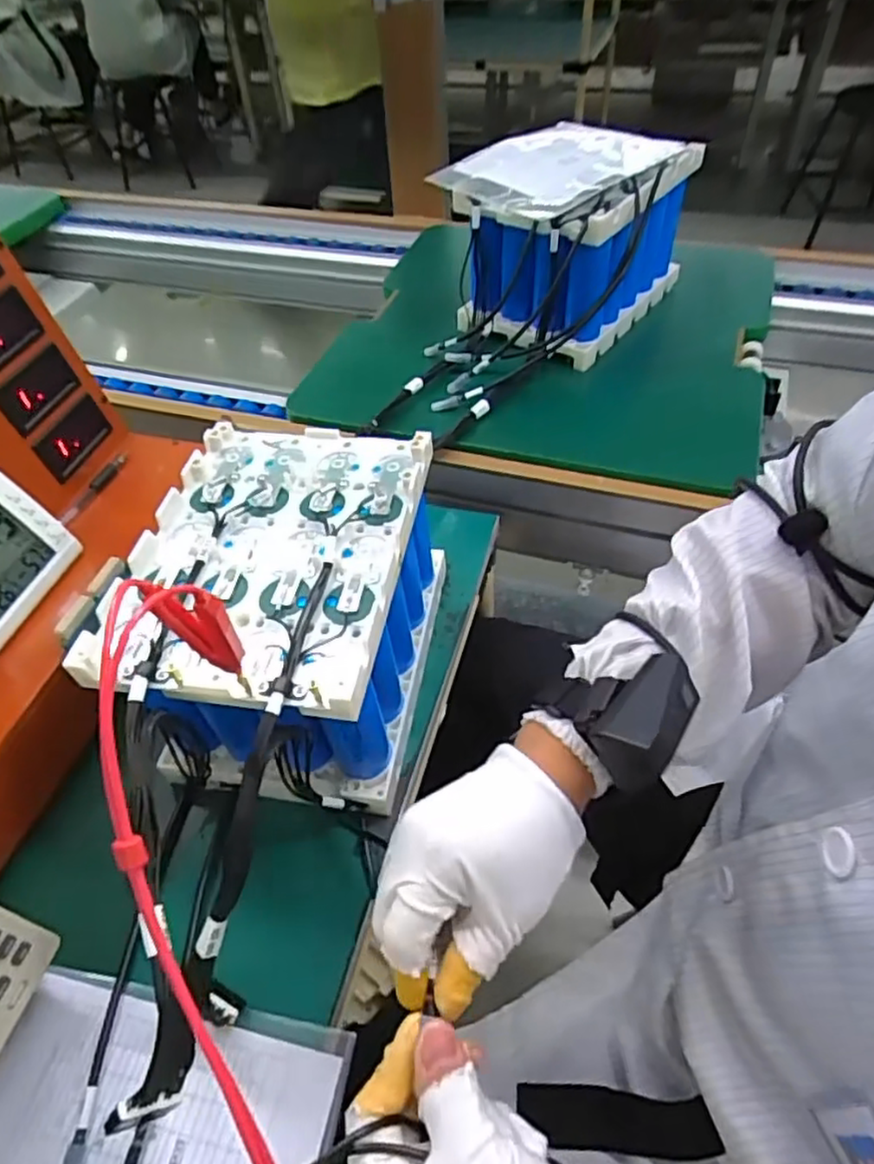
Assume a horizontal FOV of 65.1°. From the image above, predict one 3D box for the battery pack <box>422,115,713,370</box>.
[{"bbox_3d":[0.151,-0.407,0.803,0.203,0.164,0.269,26,56,24],"label":"battery pack"}]

